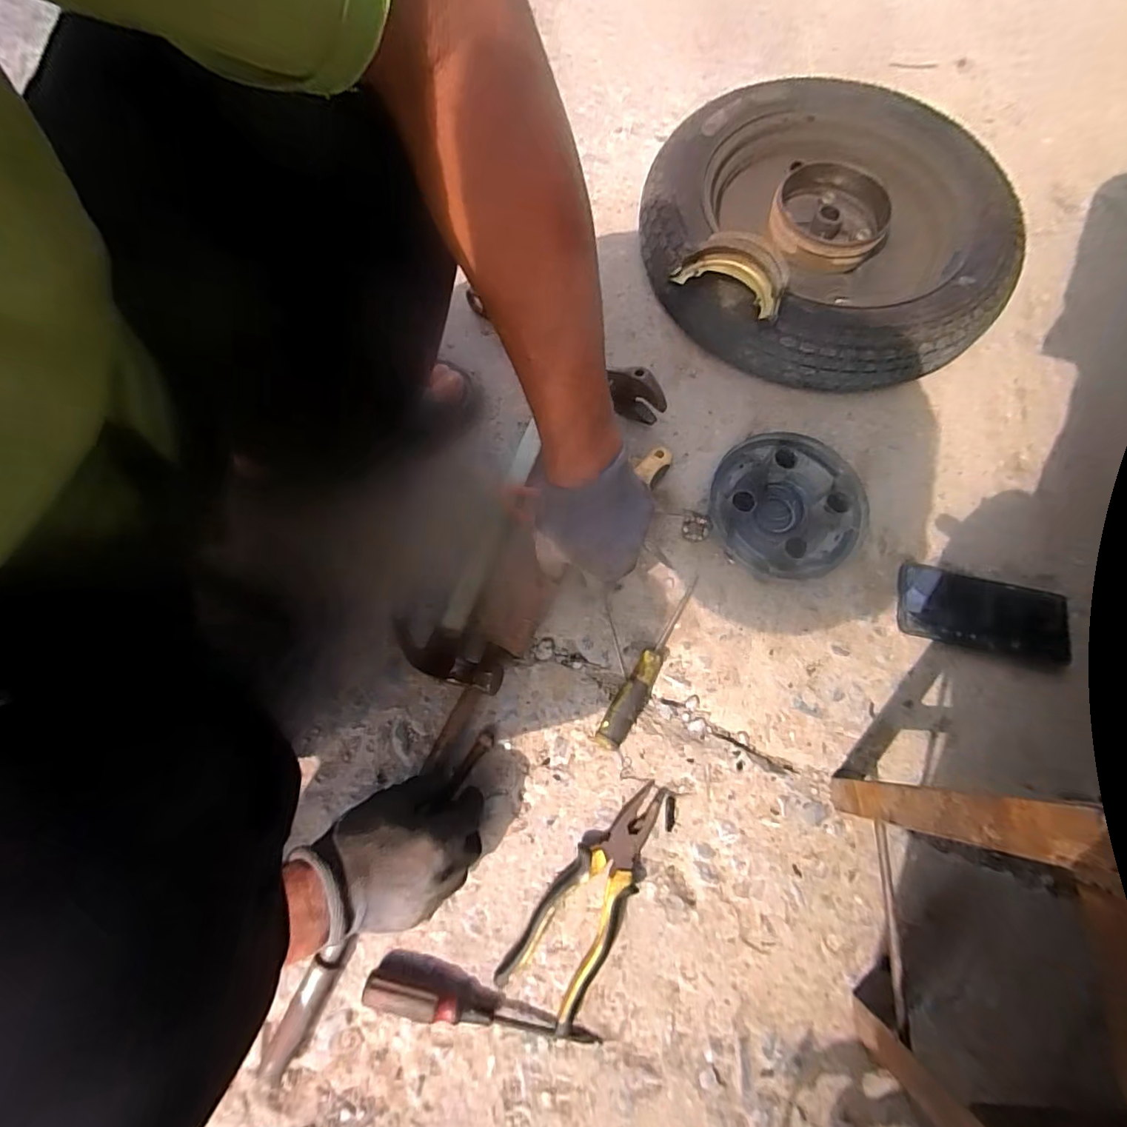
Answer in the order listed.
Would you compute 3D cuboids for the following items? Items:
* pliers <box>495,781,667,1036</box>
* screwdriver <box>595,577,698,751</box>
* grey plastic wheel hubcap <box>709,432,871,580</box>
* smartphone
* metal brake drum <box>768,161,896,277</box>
[{"bbox_3d":[0.027,0.286,0.460,0.069,0.025,0.200,32,75,9],"label":"pliers"},{"bbox_3d":[0.090,0.099,0.520,0.028,0.027,0.185,33,75,10],"label":"screwdriver"},{"bbox_3d":[0.244,-0.060,0.568,0.164,0.033,0.156,12,72,3],"label":"grey plastic wheel hubcap"},{"bbox_3d":[0.440,0.054,0.544,0.172,0.010,0.077,13,72,4],"label":"smartphone"},{"bbox_3d":[0.334,-0.431,0.661,0.139,0.050,0.131,0,72,0],"label":"metal brake drum"}]

